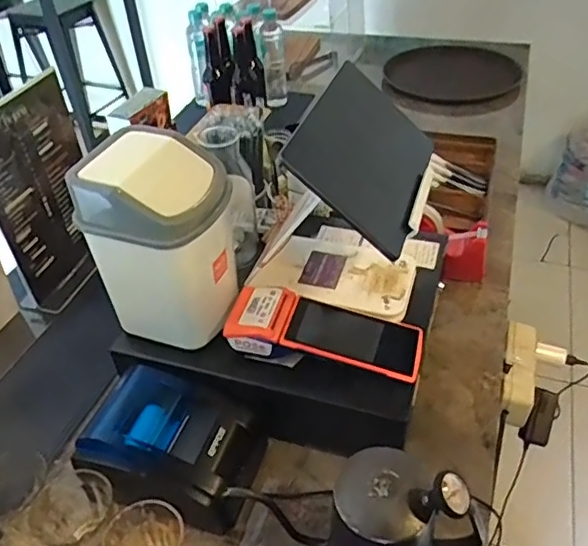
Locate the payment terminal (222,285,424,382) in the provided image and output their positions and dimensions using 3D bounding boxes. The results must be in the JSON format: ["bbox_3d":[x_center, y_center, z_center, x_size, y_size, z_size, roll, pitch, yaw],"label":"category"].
[{"bbox_3d":[0.036,0.068,0.674,0.222,0.054,0.089,7,41,12],"label":"payment terminal"}]

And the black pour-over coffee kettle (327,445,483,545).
[{"bbox_3d":[0.098,0.241,0.541,0.128,0.157,0.088,20,45,25],"label":"black pour-over coffee kettle"}]

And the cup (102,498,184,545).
[{"bbox_3d":[-0.152,0.279,0.587,0.082,0.078,0.066,11,42,16],"label":"cup"}]

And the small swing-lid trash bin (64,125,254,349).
[{"bbox_3d":[-0.142,-0.036,0.659,0.135,0.216,0.119,13,42,18],"label":"small swing-lid trash bin"}]

